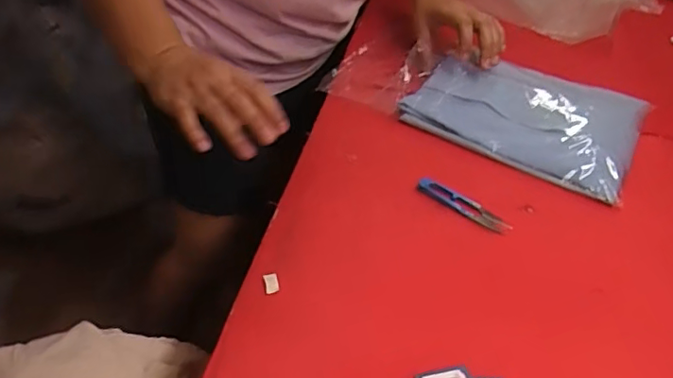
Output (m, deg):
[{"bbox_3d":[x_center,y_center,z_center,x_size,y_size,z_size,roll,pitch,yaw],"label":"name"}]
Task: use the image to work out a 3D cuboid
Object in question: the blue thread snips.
[{"bbox_3d":[0.134,0.015,0.604,0.102,0.012,0.015,27,47,23],"label":"blue thread snips"}]

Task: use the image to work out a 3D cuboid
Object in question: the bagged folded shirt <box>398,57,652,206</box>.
[{"bbox_3d":[0.234,-0.094,0.714,0.258,0.035,0.183,24,46,20],"label":"bagged folded shirt"}]

